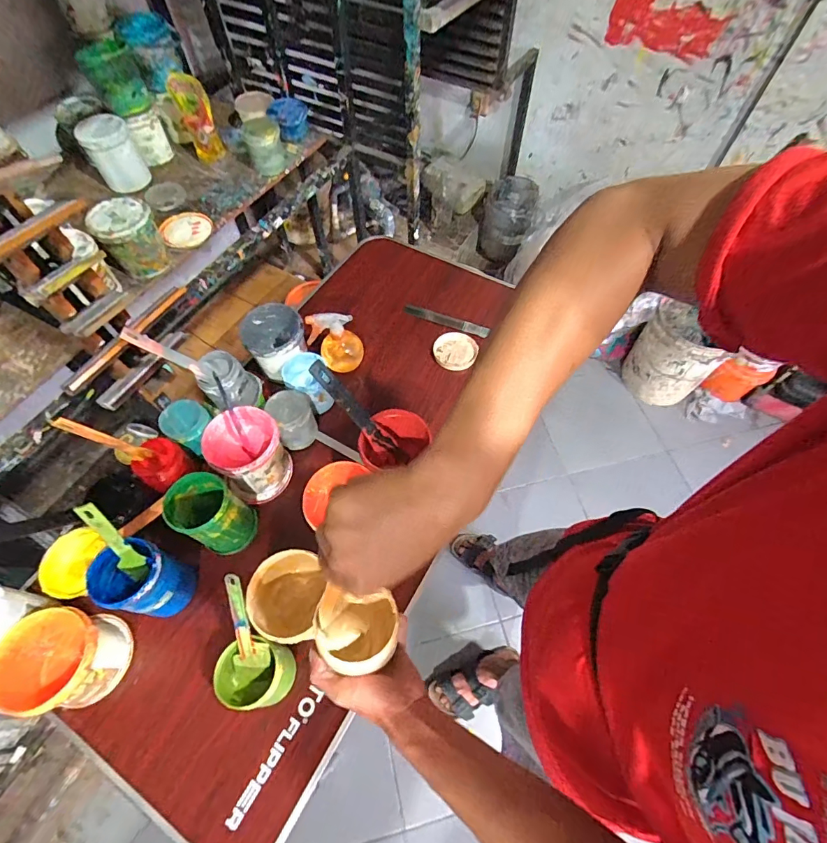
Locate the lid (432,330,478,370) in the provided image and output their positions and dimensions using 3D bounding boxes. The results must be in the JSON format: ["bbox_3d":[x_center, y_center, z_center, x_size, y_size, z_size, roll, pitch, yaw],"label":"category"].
[{"bbox_3d":[0.096,-0.162,1.012,0.100,0.021,0.100,0,60,0],"label":"lid"}]

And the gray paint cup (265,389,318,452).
[{"bbox_3d":[-0.234,-0.003,0.857,0.076,0.096,0.079,0,60,0],"label":"gray paint cup"}]

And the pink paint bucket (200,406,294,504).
[{"bbox_3d":[-0.305,0.060,0.817,0.124,0.143,0.126,0,60,0],"label":"pink paint bucket"}]

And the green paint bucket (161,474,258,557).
[{"bbox_3d":[-0.344,0.160,0.748,0.109,0.131,0.098,26,64,14],"label":"green paint bucket"}]

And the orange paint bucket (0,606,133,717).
[{"bbox_3d":[-0.510,0.352,0.647,0.121,0.131,0.122,0,60,0],"label":"orange paint bucket"}]

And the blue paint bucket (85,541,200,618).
[{"bbox_3d":[-0.428,0.252,0.697,0.107,0.139,0.094,15,62,8],"label":"blue paint bucket"}]

